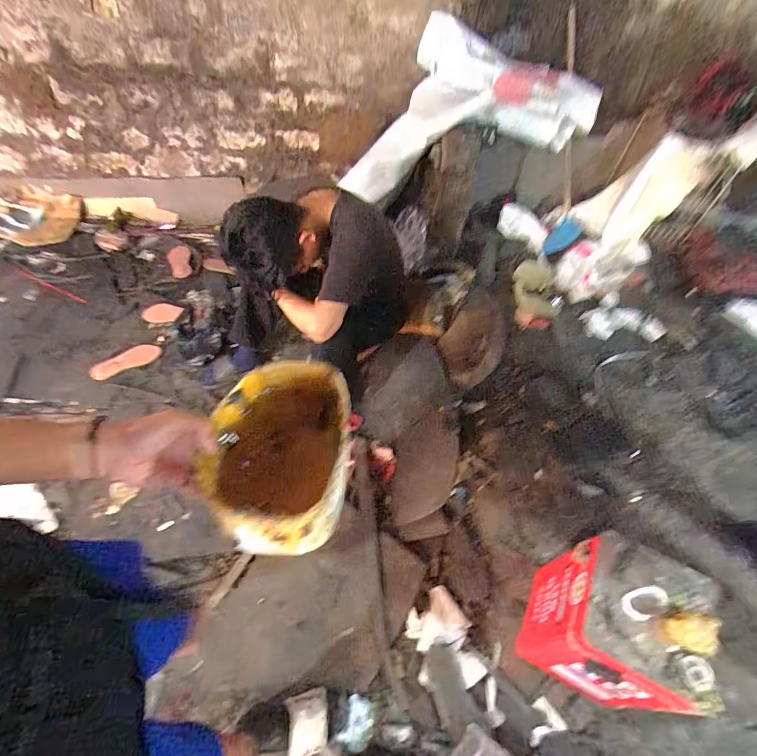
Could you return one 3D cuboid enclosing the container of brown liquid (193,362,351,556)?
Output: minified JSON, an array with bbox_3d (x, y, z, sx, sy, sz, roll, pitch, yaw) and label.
[{"bbox_3d":[-0.101,0.092,0.448,0.138,0.111,0.188,-4,52,-1],"label":"container of brown liquid"}]

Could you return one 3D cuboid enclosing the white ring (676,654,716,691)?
[{"bbox_3d":[0.551,0.513,0.704,0.057,0.011,0.049,1,55,-4],"label":"white ring"}]

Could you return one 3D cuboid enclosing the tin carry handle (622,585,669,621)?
[{"bbox_3d":[0.513,0.432,0.780,0.096,0.010,0.049,-12,57,-13],"label":"tin carry handle"}]

